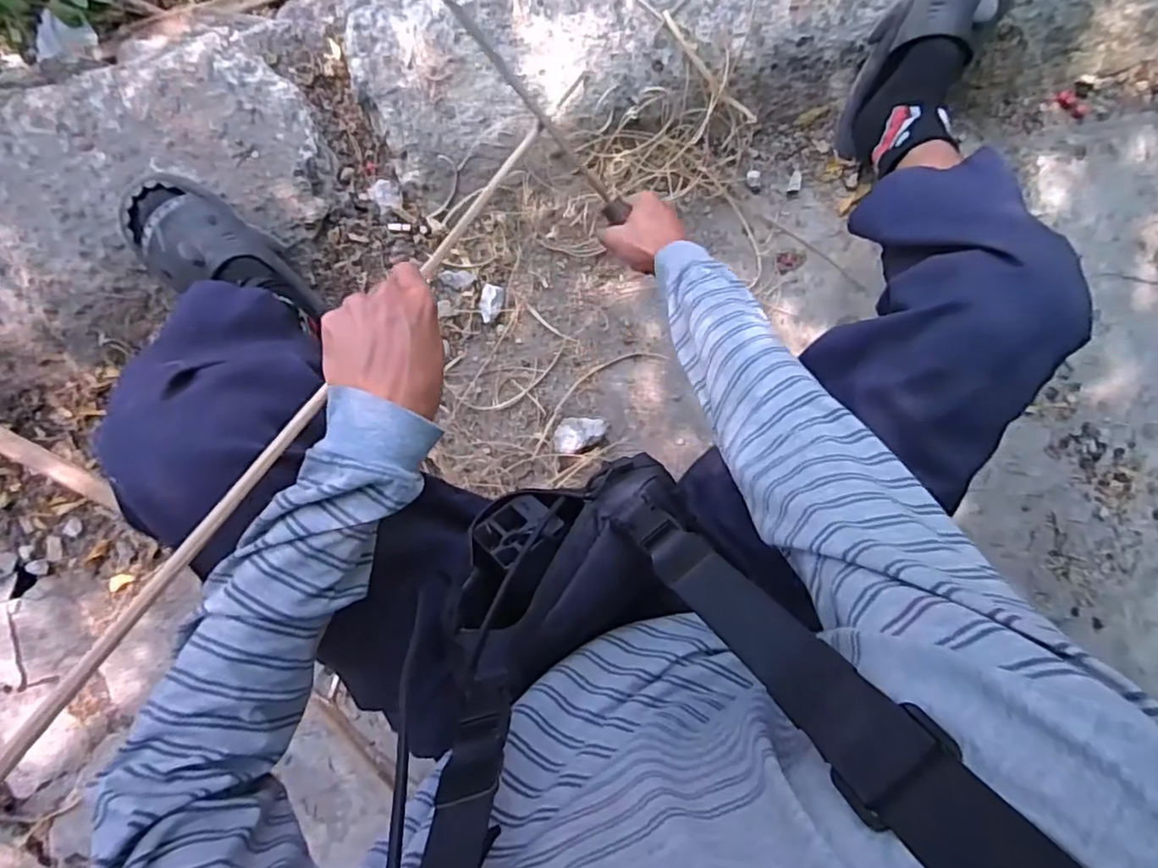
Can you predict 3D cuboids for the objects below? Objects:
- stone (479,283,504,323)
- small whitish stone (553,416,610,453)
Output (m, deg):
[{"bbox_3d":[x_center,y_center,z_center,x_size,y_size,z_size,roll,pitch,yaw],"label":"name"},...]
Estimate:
[{"bbox_3d":[-0.127,-0.188,0.912,0.031,0.013,0.052,16,99,-3],"label":"stone"},{"bbox_3d":[0.004,0.000,0.926,0.081,0.044,0.051,-4,100,0],"label":"small whitish stone"}]

